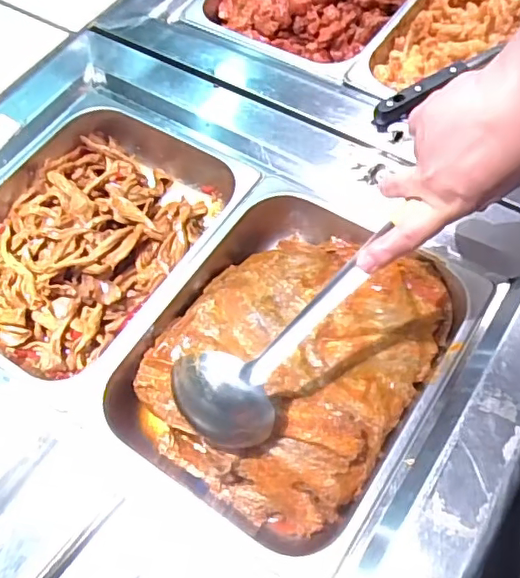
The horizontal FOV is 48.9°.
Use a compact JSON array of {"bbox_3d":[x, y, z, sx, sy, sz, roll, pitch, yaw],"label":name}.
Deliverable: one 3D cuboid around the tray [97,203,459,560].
[{"bbox_3d":[0.023,0.058,0.545,0.255,0.069,0.299,27,66,19],"label":"tray"}]

